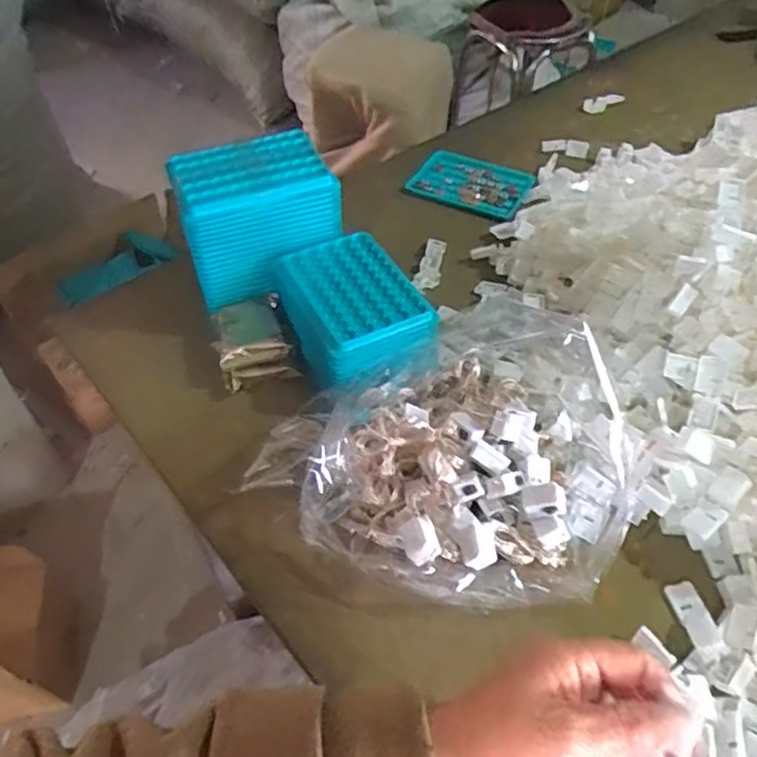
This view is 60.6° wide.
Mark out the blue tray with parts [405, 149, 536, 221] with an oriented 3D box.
[{"bbox_3d":[0.111,-0.231,0.757,0.133,0.010,0.104,24,55,20],"label":"blue tray with parts"}]

